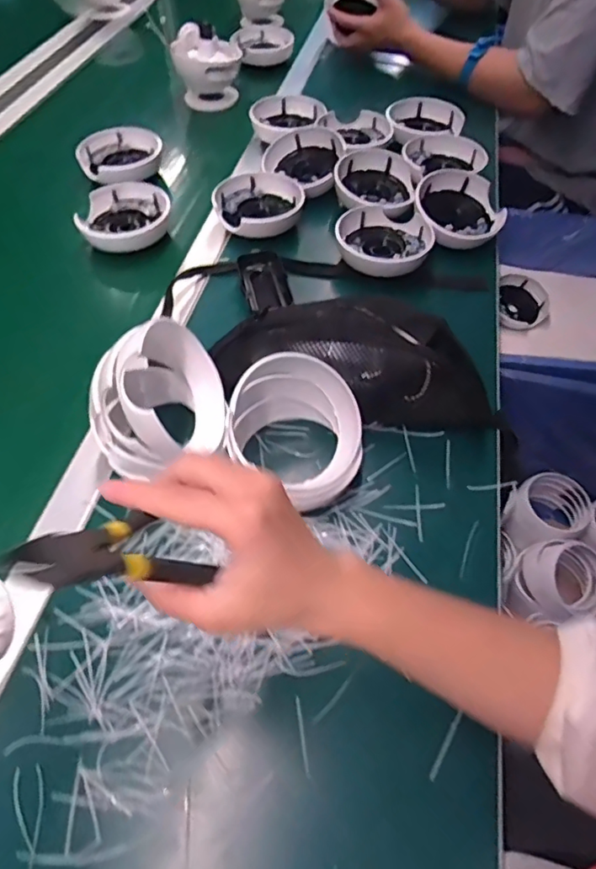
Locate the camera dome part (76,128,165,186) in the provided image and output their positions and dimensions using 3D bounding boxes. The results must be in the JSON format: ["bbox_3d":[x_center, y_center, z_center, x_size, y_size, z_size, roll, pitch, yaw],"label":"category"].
[{"bbox_3d":[-0.252,-0.397,0.782,0.114,0.036,0.122,-23,57,-18],"label":"camera dome part"}]

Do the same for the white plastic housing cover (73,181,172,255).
[{"bbox_3d":[-0.224,-0.285,0.703,0.114,0.043,0.087,-3,54,-1],"label":"white plastic housing cover"}]

